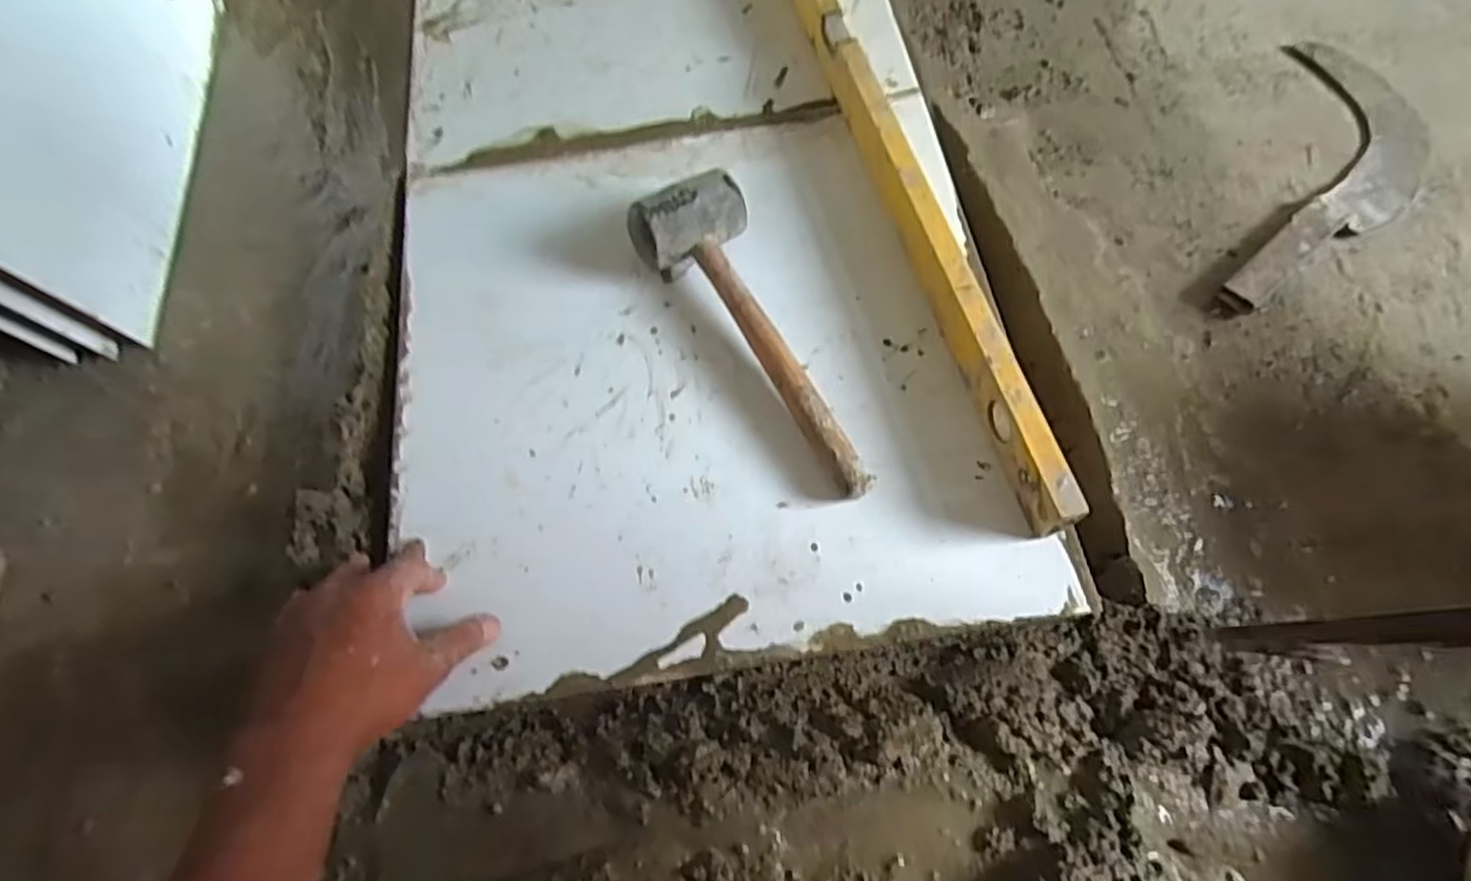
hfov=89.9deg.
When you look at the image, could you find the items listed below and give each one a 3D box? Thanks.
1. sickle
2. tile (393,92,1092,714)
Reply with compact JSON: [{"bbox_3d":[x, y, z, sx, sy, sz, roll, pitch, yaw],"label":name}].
[{"bbox_3d":[0.554,-0.237,0.674,0.136,0.019,0.352,24,69,12],"label":"sickle"},{"bbox_3d":[-0.032,-0.066,0.593,0.468,0.011,0.472,-9,66,-1],"label":"tile"}]

